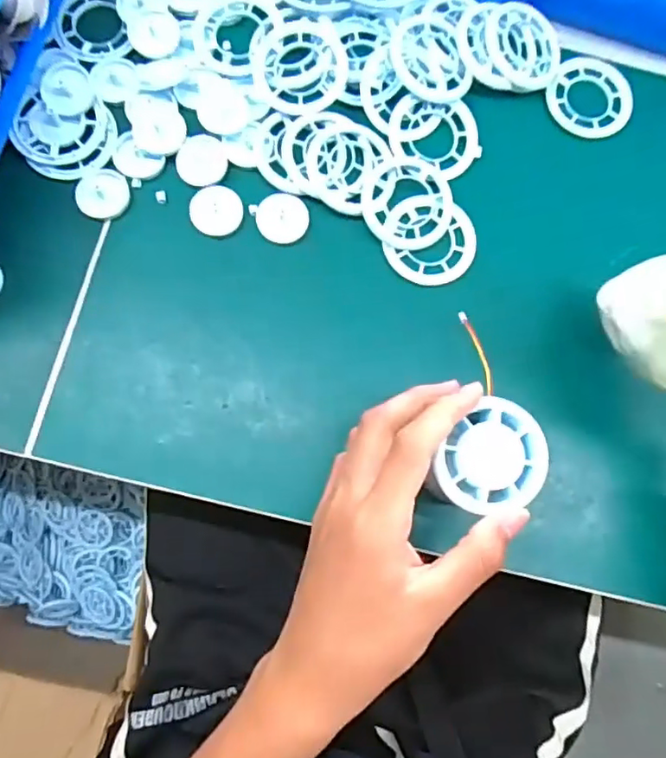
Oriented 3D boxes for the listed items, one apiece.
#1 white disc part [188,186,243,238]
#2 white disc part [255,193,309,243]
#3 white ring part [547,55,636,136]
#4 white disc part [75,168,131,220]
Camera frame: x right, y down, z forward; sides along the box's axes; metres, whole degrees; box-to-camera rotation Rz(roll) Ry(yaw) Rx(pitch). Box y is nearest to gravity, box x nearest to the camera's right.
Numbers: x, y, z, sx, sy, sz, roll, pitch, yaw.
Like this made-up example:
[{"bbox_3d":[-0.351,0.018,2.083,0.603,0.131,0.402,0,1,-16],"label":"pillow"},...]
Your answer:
[{"bbox_3d":[-0.071,-0.103,0.346,0.030,0.009,0.031,-6,79,-5],"label":"white disc part"},{"bbox_3d":[-0.031,-0.099,0.349,0.031,0.004,0.030,1,79,-4],"label":"white disc part"},{"bbox_3d":[0.175,-0.191,0.382,0.057,0.004,0.058,1,79,-4],"label":"white ring part"},{"bbox_3d":[-0.139,-0.112,0.344,0.030,0.005,0.030,-2,79,-4],"label":"white disc part"}]

